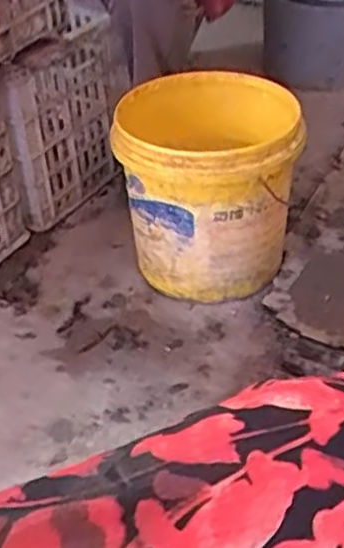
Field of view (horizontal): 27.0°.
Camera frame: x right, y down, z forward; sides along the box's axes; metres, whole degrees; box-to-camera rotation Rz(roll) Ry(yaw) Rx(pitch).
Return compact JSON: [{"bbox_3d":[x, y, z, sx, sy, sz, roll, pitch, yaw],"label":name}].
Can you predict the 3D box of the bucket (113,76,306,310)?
[{"bbox_3d":[0.054,-0.132,1.072,0.261,0.258,0.283,-3,38,2],"label":"bucket"}]

